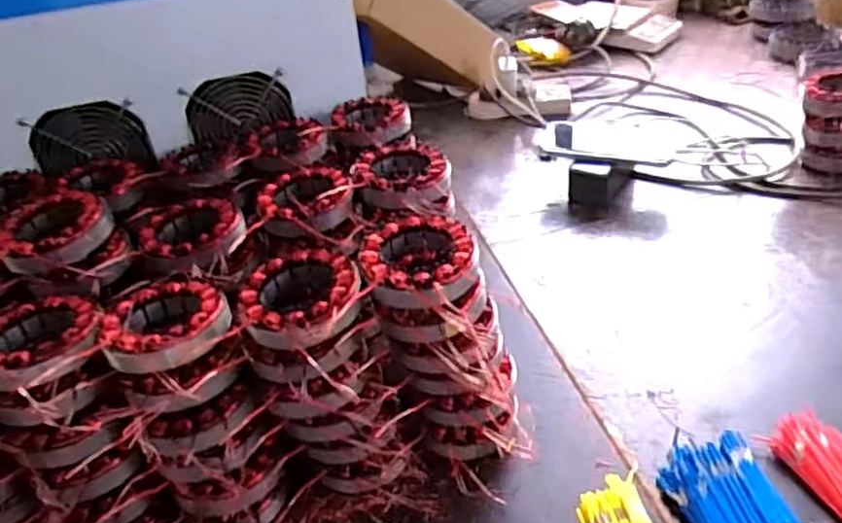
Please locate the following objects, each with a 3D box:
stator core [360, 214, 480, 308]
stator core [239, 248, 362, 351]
[{"bbox_3d":[0.001,-0.002,0.504,0.085,0.027,0.088,2,35,11],"label":"stator core"},{"bbox_3d":[-0.084,0.031,0.482,0.083,0.032,0.092,-6,35,1],"label":"stator core"}]

